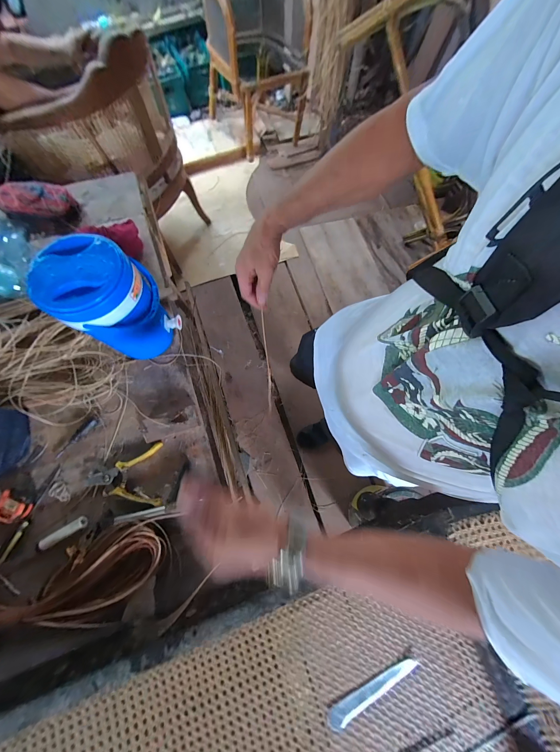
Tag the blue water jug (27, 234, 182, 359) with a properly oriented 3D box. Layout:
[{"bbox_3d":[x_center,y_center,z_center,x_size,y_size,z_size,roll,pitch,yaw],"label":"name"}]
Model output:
[{"bbox_3d":[-0.354,-0.158,0.559,0.170,0.251,0.155,0,75,1],"label":"blue water jug"}]

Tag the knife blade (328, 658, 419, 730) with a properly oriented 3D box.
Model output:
[{"bbox_3d":[0.161,0.540,0.430,0.173,0.005,0.030,-23,76,-11],"label":"knife blade"}]

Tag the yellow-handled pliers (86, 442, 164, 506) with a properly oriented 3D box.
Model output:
[{"bbox_3d":[-0.362,0.237,0.579,0.168,0.017,0.131,-9,75,-2],"label":"yellow-handled pliers"}]

